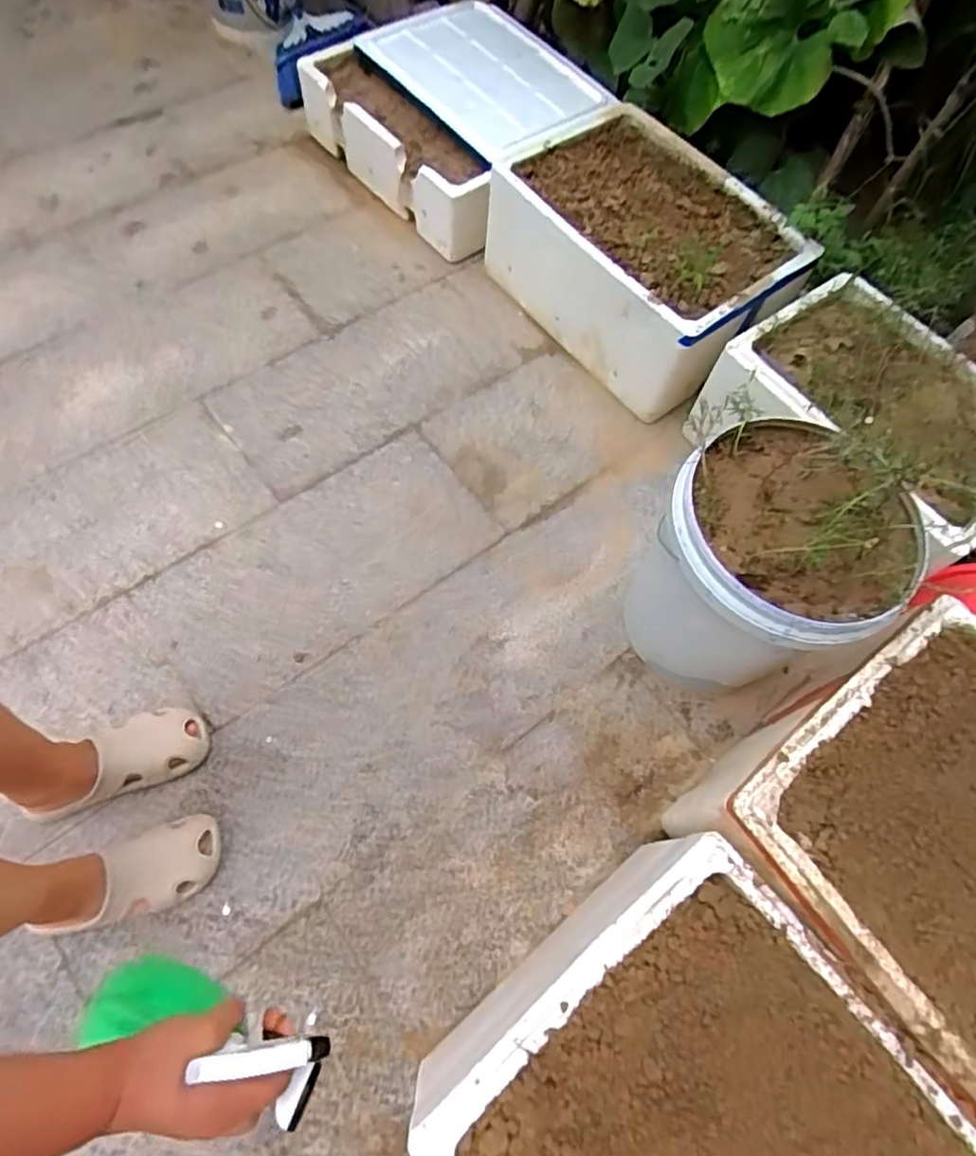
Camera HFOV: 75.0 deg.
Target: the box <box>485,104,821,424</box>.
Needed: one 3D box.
[{"bbox_3d":[0.316,-0.669,1.305,0.443,0.190,0.608,-31,72,-16],"label":"box"}]

